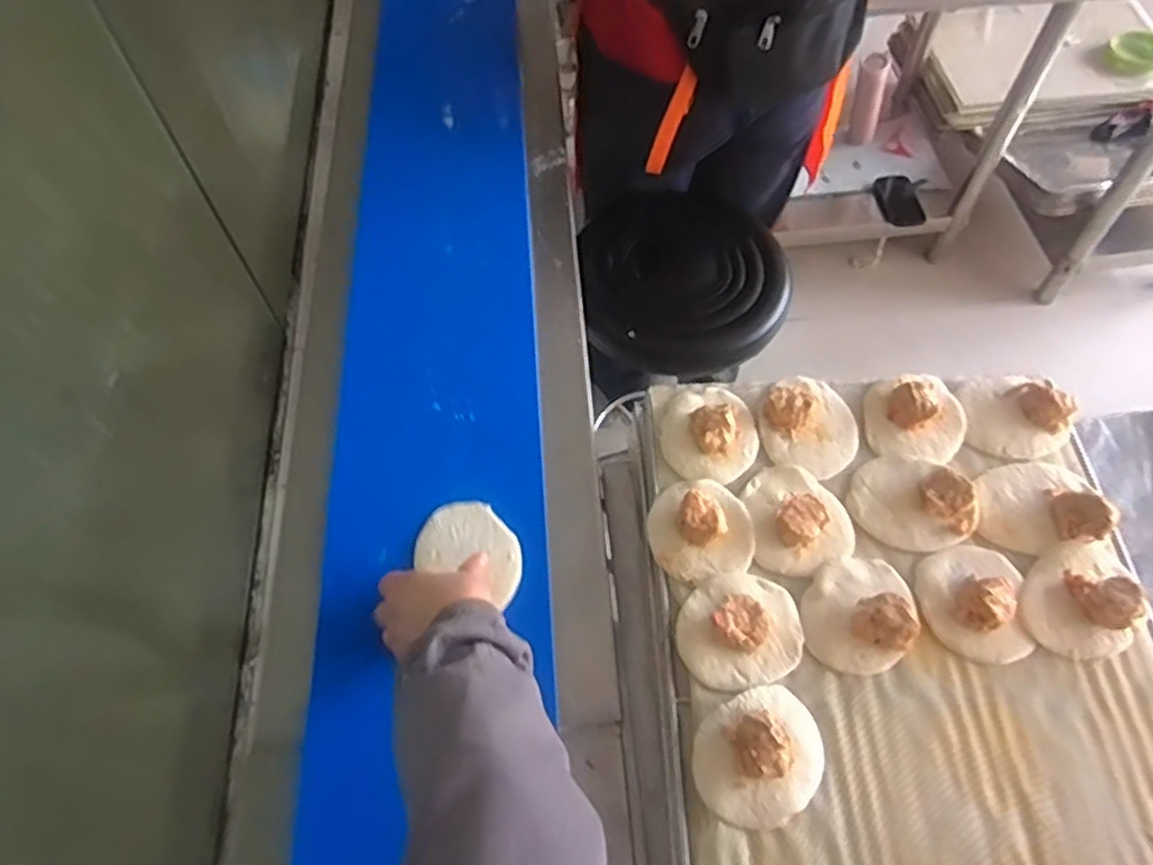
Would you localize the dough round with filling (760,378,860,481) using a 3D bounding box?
[{"bbox_3d":[0.220,-0.013,0.710,0.090,0.030,0.099,-1,59,2],"label":"dough round with filling"}]

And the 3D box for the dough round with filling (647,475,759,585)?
[{"bbox_3d":[0.108,0.082,0.661,0.090,0.041,0.091,-15,60,-7],"label":"dough round with filling"}]

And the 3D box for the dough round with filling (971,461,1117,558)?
[{"bbox_3d":[0.402,0.059,0.659,0.103,0.026,0.082,-11,59,-4],"label":"dough round with filling"}]

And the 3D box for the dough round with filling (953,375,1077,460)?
[{"bbox_3d":[0.412,-0.022,0.708,0.091,0.029,0.088,-1,59,2],"label":"dough round with filling"}]

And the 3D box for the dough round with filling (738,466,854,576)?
[{"bbox_3d":[0.195,0.070,0.660,0.084,0.026,0.102,-5,59,-1],"label":"dough round with filling"}]

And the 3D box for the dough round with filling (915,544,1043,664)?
[{"bbox_3d":[0.326,0.133,0.616,0.085,0.030,0.094,3,59,4],"label":"dough round with filling"}]

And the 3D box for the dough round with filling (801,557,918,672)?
[{"bbox_3d":[0.231,0.141,0.613,0.082,0.030,0.098,29,64,18],"label":"dough round with filling"}]

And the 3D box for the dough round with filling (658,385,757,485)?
[{"bbox_3d":[0.124,0.000,0.713,0.092,0.035,0.102,-10,59,-4],"label":"dough round with filling"}]

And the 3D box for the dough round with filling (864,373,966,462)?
[{"bbox_3d":[0.318,-0.020,0.709,0.088,0.030,0.089,-1,59,2],"label":"dough round with filling"}]

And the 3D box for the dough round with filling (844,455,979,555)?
[{"bbox_3d":[0.295,0.057,0.663,0.093,0.031,0.098,-1,59,2],"label":"dough round with filling"}]

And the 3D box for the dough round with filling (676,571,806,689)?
[{"bbox_3d":[0.132,0.156,0.607,0.102,0.027,0.087,-19,60,-9],"label":"dough round with filling"}]

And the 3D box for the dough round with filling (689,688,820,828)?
[{"bbox_3d":[0.136,0.237,0.558,0.100,0.029,0.085,-31,63,-15],"label":"dough round with filling"}]

